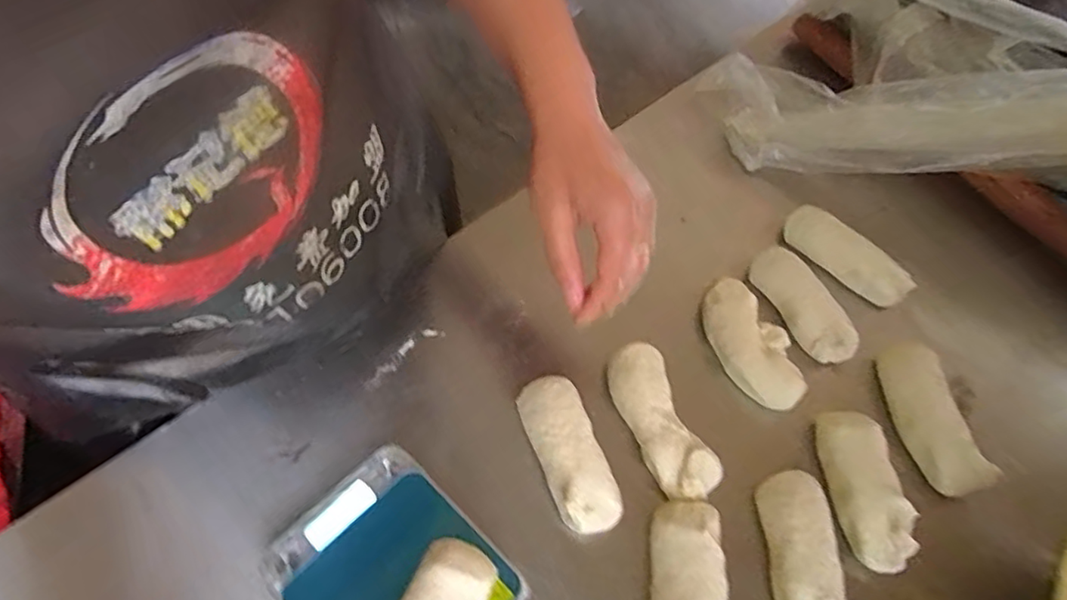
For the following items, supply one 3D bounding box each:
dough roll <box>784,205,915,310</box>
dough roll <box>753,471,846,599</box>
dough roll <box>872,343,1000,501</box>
[{"bbox_3d":[0.270,-0.039,0.510,0.036,0.033,0.111,-38,69,-23],"label":"dough roll"},{"bbox_3d":[0.172,0.165,0.375,0.039,0.026,0.106,5,59,-1],"label":"dough roll"},{"bbox_3d":[0.291,0.082,0.435,0.038,0.034,0.116,2,59,-3],"label":"dough roll"}]

